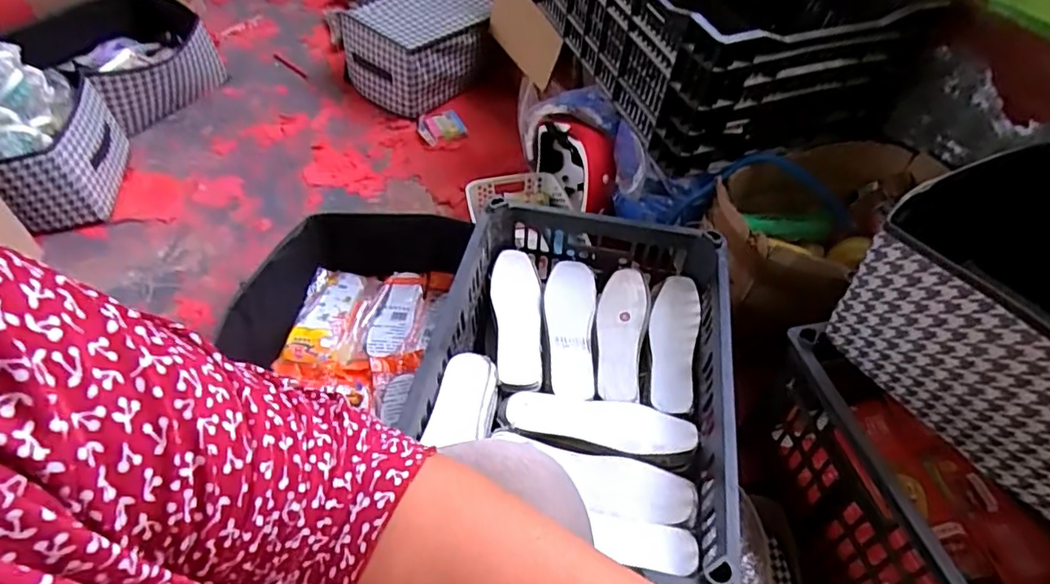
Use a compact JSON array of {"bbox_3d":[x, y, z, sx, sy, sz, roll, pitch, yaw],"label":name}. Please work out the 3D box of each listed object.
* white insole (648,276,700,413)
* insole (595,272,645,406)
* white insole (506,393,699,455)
[{"bbox_3d":[0.199,0.063,0.796,0.064,0.023,0.211,10,48,9],"label":"white insole"},{"bbox_3d":[0.129,0.054,0.808,0.063,0.023,0.211,8,48,7],"label":"insole"},{"bbox_3d":[0.090,0.151,0.709,0.218,0.020,0.071,10,48,9],"label":"white insole"}]

